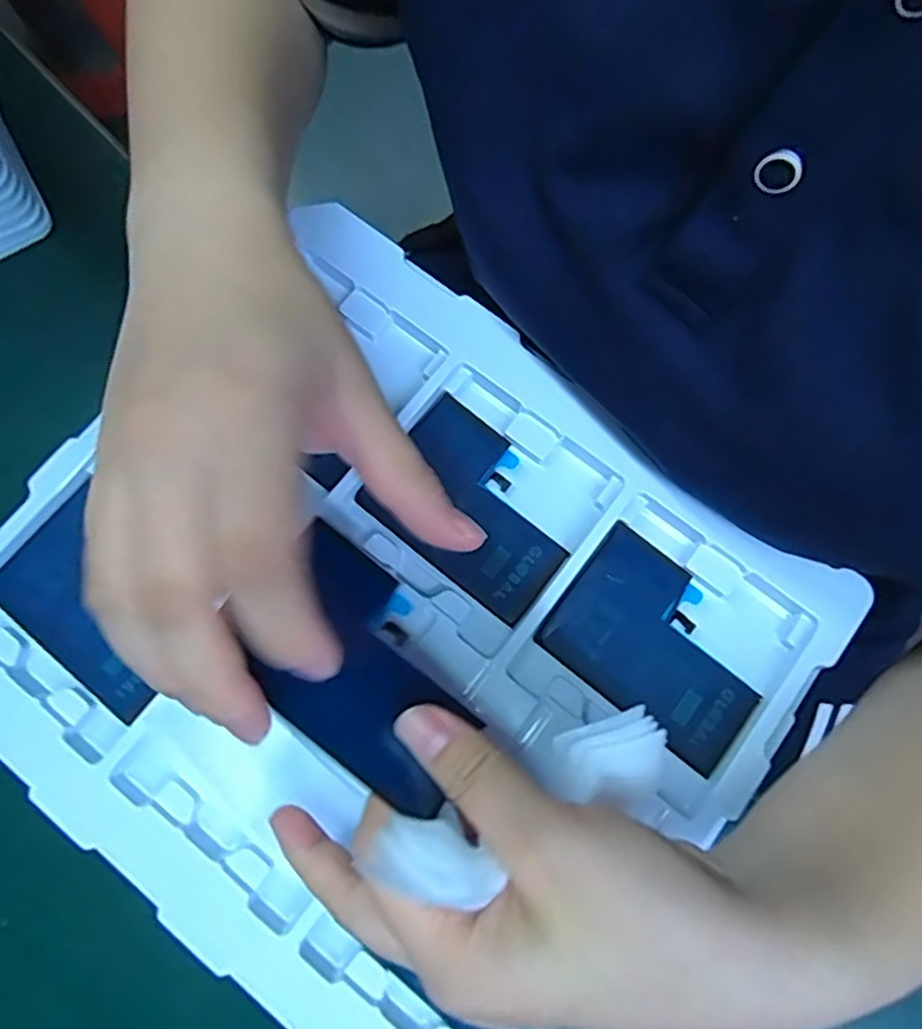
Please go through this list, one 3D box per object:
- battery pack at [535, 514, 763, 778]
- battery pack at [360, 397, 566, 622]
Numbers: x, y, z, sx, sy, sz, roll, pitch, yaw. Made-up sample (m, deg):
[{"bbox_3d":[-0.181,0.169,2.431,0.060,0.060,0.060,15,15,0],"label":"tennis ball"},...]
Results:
[{"bbox_3d":[0.086,0.056,0.286,0.091,0.006,0.065,38,82,7],"label":"battery pack"},{"bbox_3d":[0.007,-0.004,0.299,0.090,0.007,0.066,38,82,7],"label":"battery pack"}]

